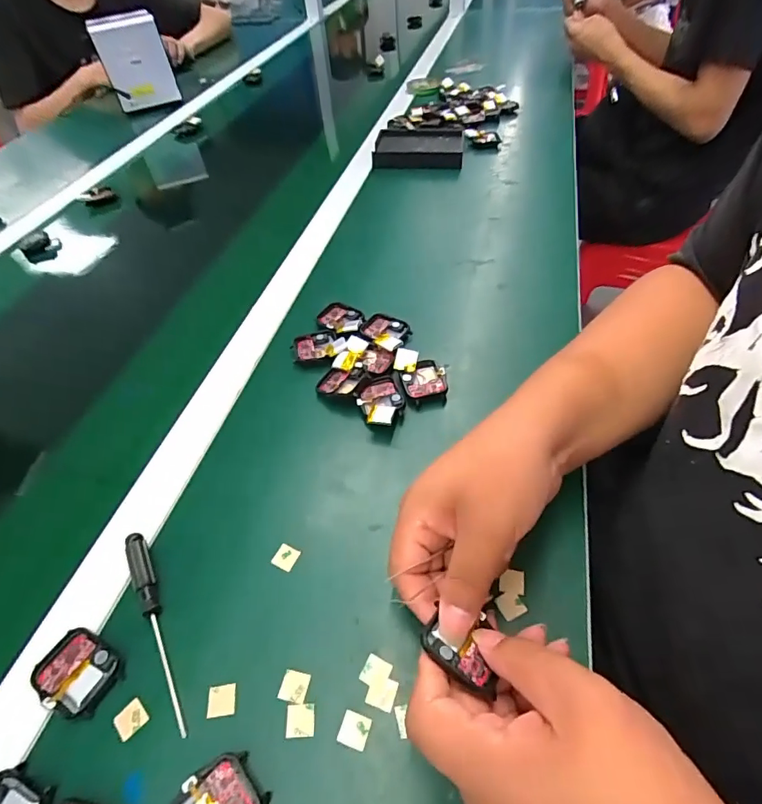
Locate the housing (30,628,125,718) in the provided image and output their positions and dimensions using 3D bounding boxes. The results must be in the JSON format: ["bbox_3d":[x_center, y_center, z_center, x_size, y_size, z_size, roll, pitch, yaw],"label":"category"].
[{"bbox_3d":[-0.183,0.160,0.281,0.049,0.010,0.037,22,54,22],"label":"housing"}]

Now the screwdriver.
[{"bbox_3d":[-0.142,0.138,0.295,0.013,0.014,0.129,-25,52,-17],"label":"screwdriver"}]

